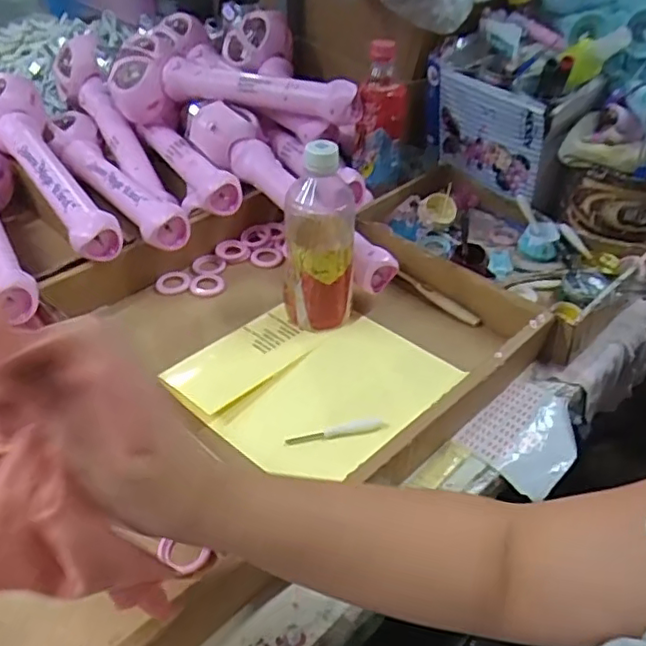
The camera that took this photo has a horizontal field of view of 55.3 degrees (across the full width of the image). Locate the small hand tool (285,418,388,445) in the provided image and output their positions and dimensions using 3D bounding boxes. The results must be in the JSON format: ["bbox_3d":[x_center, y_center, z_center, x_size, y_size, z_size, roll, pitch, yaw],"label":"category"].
[{"bbox_3d":[0.012,0.094,0.531,0.089,0.006,0.012,-10,43,-14],"label":"small hand tool"}]

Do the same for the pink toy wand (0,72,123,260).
[{"bbox_3d":[-0.316,-0.188,0.682,0.089,0.073,0.317,-25,49,-28],"label":"pink toy wand"}]

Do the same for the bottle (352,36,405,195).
[{"bbox_3d":[0.073,-0.252,0.755,0.060,0.160,0.058,8,42,5],"label":"bottle"}]

